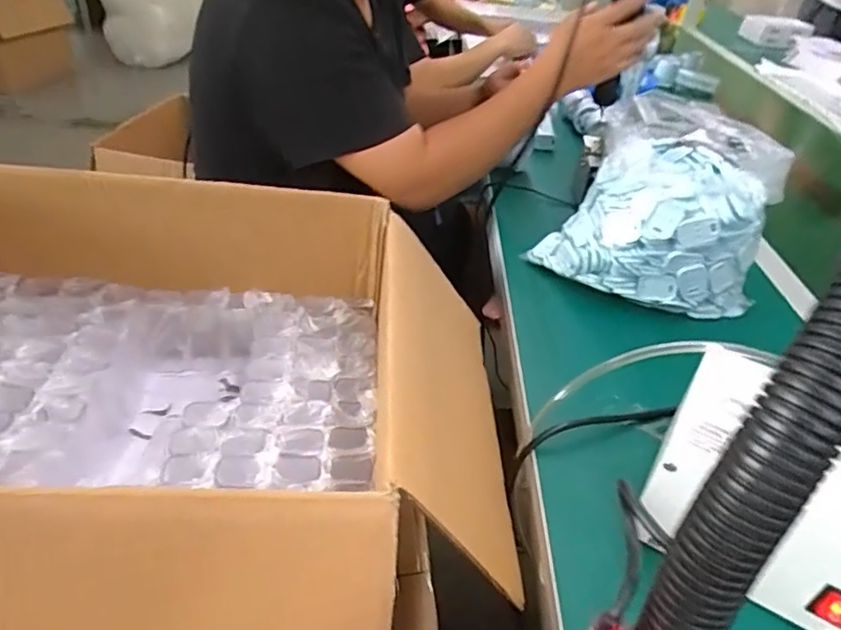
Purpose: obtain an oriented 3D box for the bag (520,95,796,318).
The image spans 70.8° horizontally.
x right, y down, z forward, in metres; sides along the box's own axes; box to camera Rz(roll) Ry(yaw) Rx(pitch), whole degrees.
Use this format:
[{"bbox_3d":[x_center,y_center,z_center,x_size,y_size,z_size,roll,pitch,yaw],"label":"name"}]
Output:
[{"bbox_3d":[0.274,-0.140,0.702,0.238,0.147,0.236,15,38,11],"label":"bag"}]

